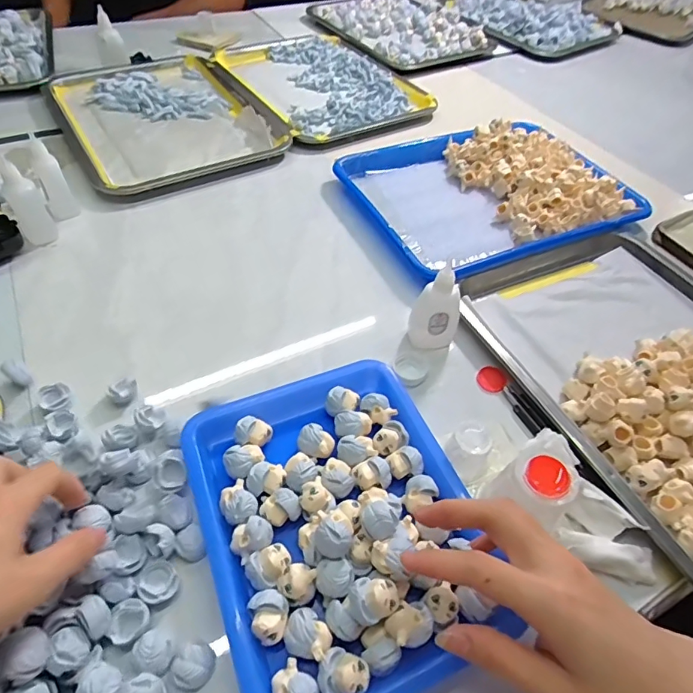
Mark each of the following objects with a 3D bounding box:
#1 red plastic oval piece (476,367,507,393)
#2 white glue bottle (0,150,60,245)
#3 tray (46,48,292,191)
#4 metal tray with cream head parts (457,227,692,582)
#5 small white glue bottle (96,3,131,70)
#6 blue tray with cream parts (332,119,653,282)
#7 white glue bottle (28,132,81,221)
[{"bbox_3d":[0.130,0.029,0.419,0.023,0.006,0.025,-20,56,-17],"label":"red plastic oval piece"},{"bbox_3d":[-0.332,-0.150,0.481,0.031,0.091,0.027,-20,55,-18],"label":"white glue bottle"},{"bbox_3d":[-0.267,-0.343,0.687,0.272,0.023,0.352,-26,57,-22],"label":"tray"},{"bbox_3d":[0.291,0.012,0.414,0.274,0.050,0.346,-20,56,-17],"label":"metal tray with cream head parts"},{"bbox_3d":[-0.378,-0.488,0.742,0.043,0.080,0.028,-19,55,-18],"label":"small white glue bottle"},{"bbox_3d":[0.172,-0.195,0.578,0.312,0.041,0.244,-19,55,-18],"label":"blue tray with cream parts"},{"bbox_3d":[-0.325,-0.183,0.512,0.028,0.086,0.024,-28,58,-23],"label":"white glue bottle"}]

